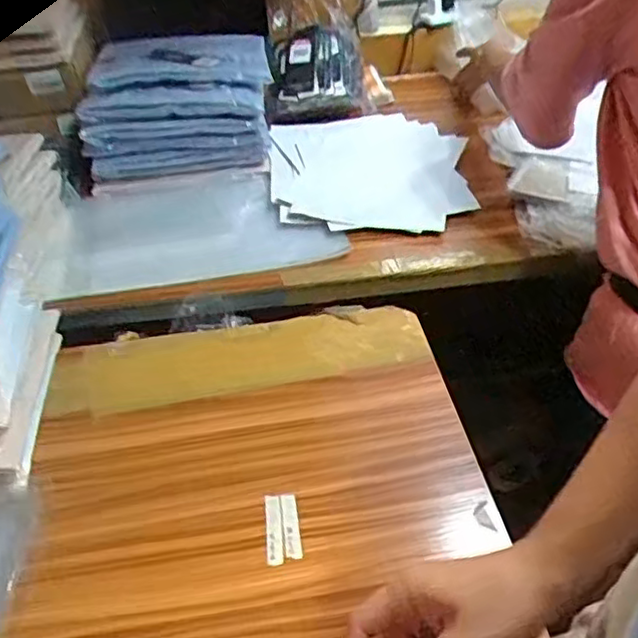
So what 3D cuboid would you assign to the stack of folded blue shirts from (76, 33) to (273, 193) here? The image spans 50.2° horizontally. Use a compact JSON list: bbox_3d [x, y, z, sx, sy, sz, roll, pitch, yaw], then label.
[{"bbox_3d":[-0.202,-0.306,1.008,0.246,0.165,0.197,-5,40,0],"label":"stack of folded blue shirts"}]

